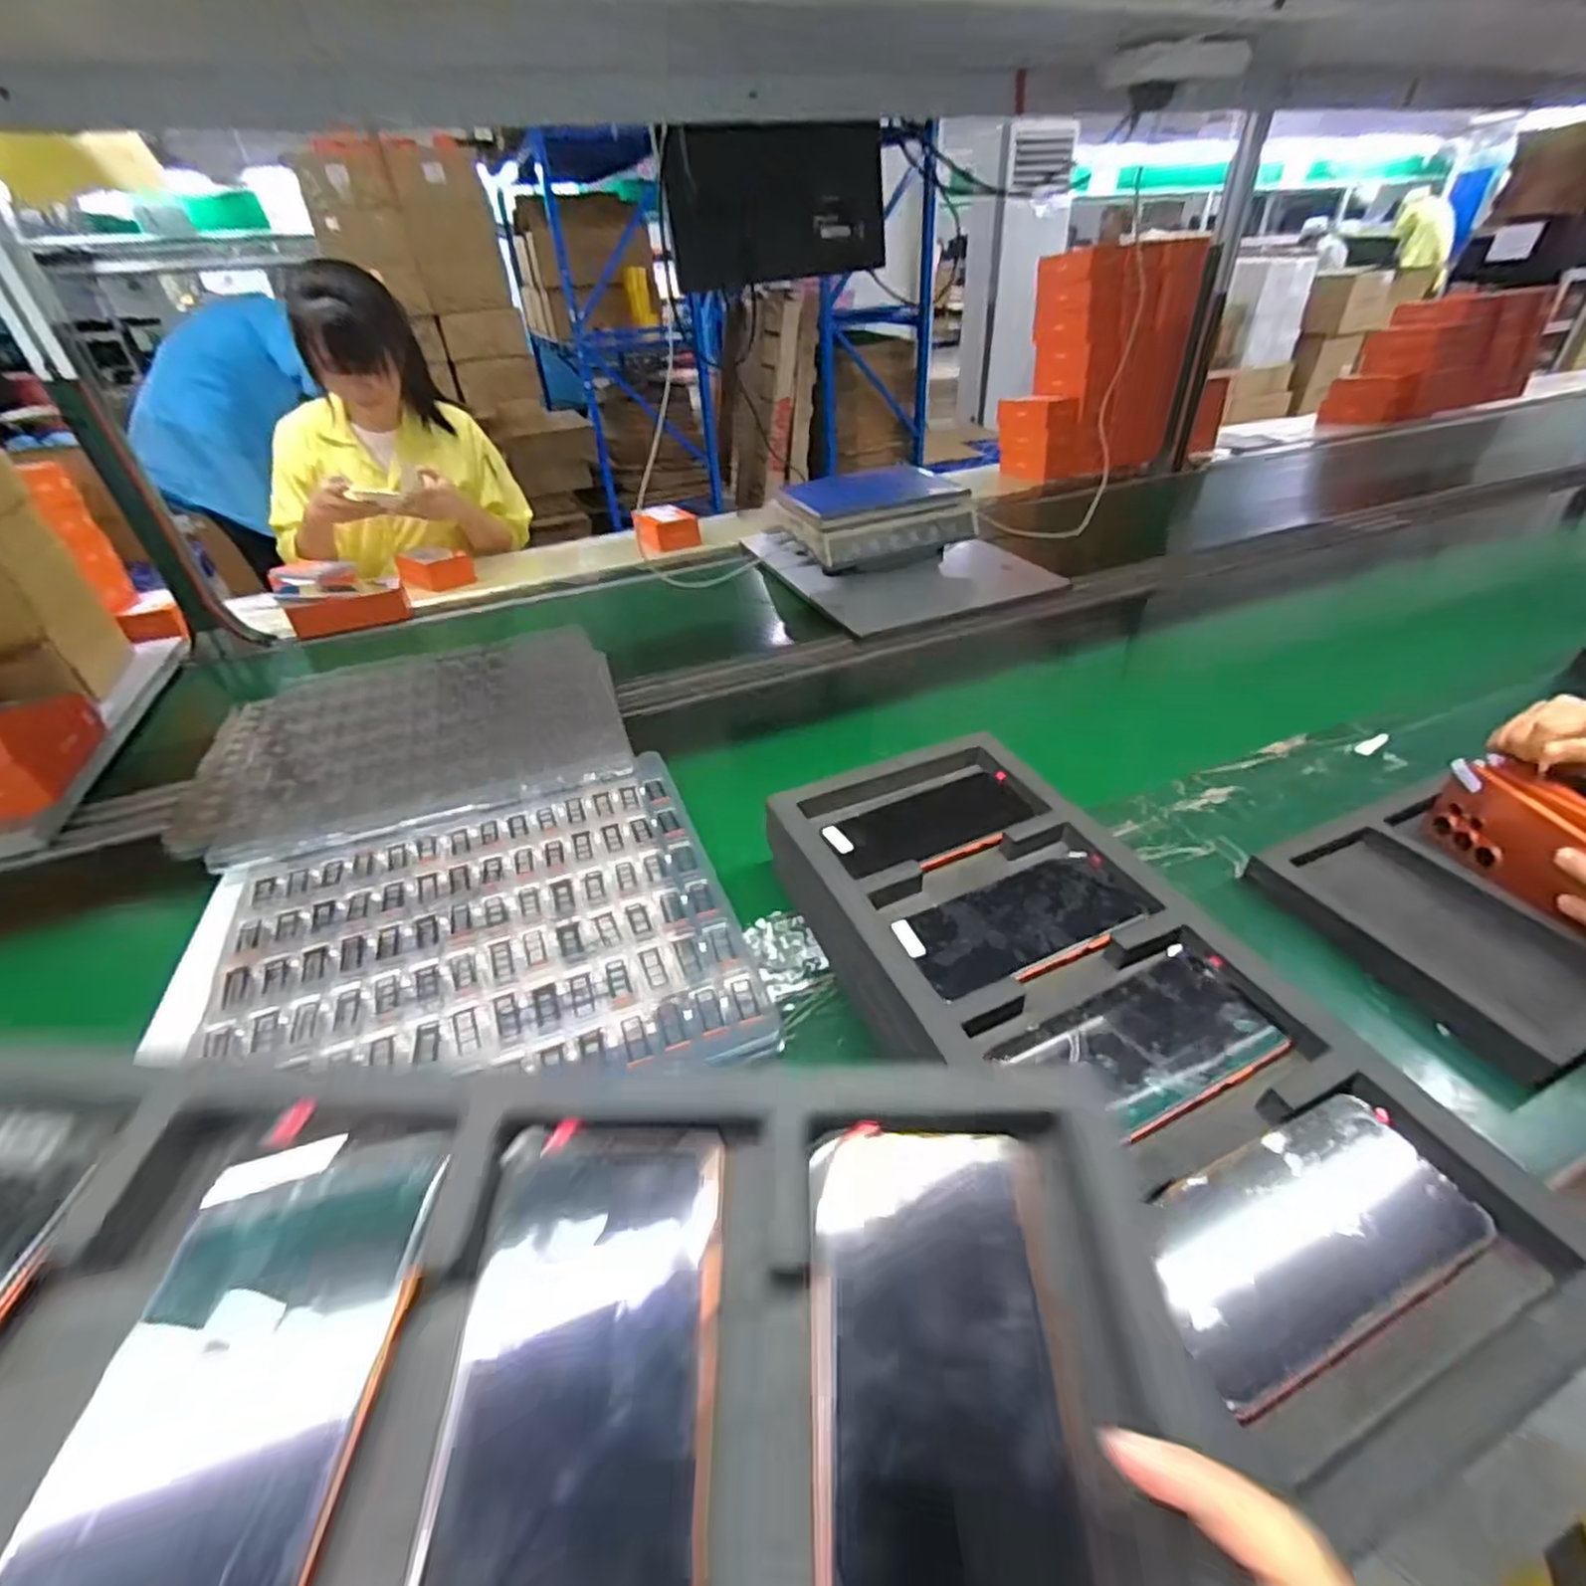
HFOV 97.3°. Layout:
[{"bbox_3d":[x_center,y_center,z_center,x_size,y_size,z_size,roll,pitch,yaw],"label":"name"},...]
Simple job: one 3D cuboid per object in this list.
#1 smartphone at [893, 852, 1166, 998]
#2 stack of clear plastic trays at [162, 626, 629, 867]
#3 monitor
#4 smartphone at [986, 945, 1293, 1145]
[{"bbox_3d":[0.162,0.088,0.488,0.170,0.012,0.080,-17,38,-17],"label":"smartphone"},{"bbox_3d":[-0.437,-0.085,0.819,0.443,0.027,0.362,-15,38,-15],"label":"stack of clear plastic trays"},{"bbox_3d":[-0.018,-0.929,1.112,0.364,0.189,0.070,-7,38,-10],"label":"monitor"},{"bbox_3d":[0.207,0.146,0.408,0.158,0.015,0.079,-19,40,-20],"label":"smartphone"}]

